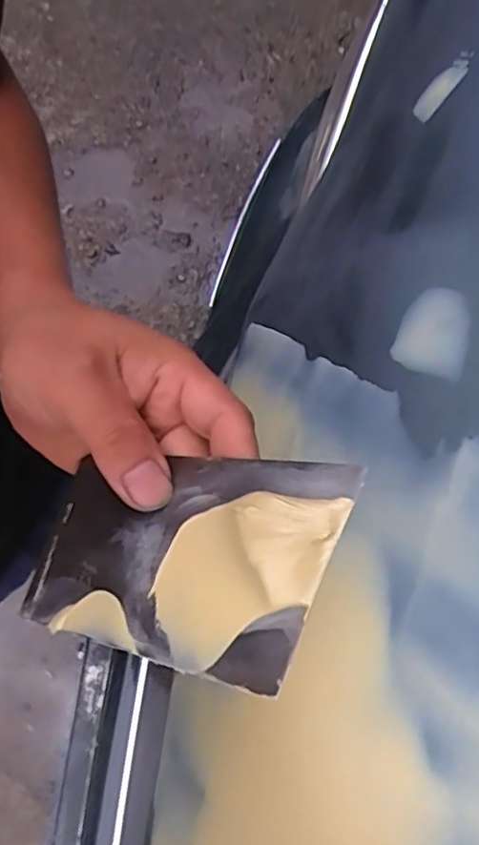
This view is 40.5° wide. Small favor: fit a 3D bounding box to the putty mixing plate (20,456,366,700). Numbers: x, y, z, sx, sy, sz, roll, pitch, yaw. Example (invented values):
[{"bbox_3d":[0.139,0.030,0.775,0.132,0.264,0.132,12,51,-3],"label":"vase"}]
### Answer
[{"bbox_3d":[-0.029,0.044,0.229,0.132,0.014,0.071,0,63,38],"label":"putty mixing plate"}]

